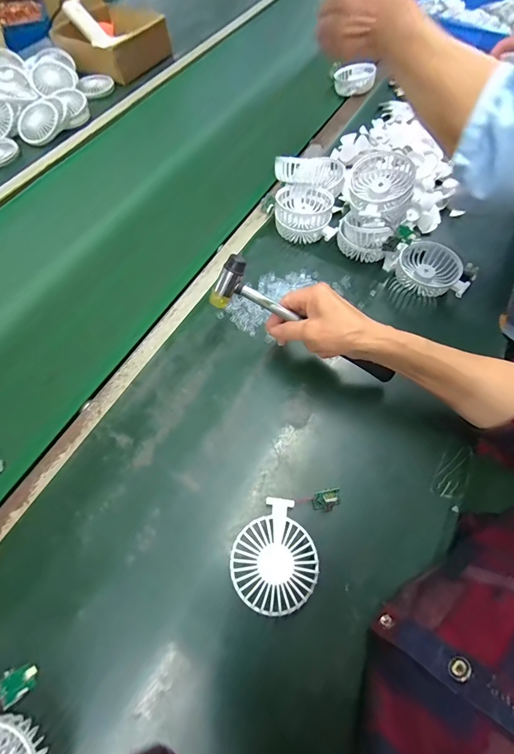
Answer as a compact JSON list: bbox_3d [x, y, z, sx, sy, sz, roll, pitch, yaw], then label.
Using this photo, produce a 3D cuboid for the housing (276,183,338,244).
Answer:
[{"bbox_3d":[0.080,-0.264,0.549,0.103,0.049,0.085,15,64,6],"label":"housing"}]

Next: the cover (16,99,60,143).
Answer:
[{"bbox_3d":[-0.436,-0.507,0.676,0.076,0.016,0.090,31,83,-2],"label":"cover"}]

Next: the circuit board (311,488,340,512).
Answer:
[{"bbox_3d":[0.077,0.133,0.369,0.031,0.022,0.020,-7,63,-4],"label":"circuit board"}]

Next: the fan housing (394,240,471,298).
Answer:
[{"bbox_3d":[0.267,-0.161,0.516,0.104,0.038,0.086,31,67,13],"label":"fan housing"}]

